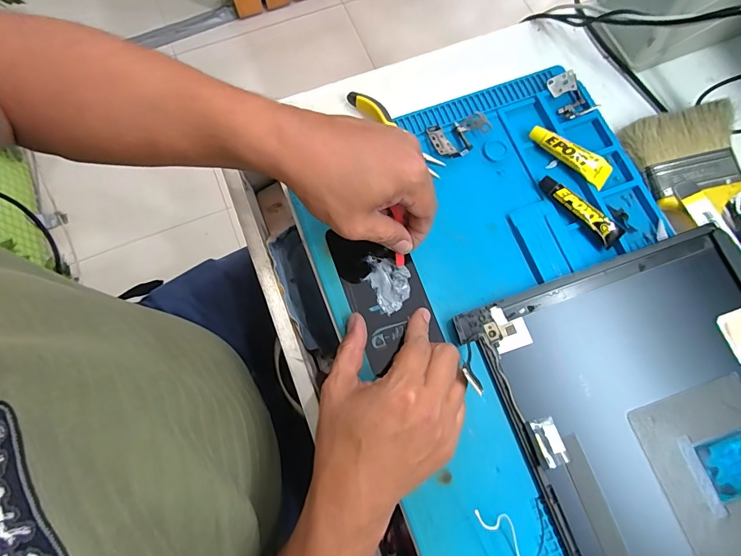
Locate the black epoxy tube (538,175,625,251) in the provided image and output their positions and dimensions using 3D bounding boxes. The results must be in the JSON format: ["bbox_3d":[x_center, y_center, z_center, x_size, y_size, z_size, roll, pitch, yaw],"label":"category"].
[{"bbox_3d":[0.197,-0.065,0.363,0.087,0.013,0.020,43,79,10],"label":"black epoxy tube"}]

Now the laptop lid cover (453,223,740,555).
[{"bbox_3d":[0.262,0.157,0.306,0.246,0.019,0.362,-20,76,-5],"label":"laptop lid cover"}]

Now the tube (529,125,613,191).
[{"bbox_3d":[0.195,-0.121,0.377,0.084,0.013,0.025,39,78,9],"label":"tube"}]

